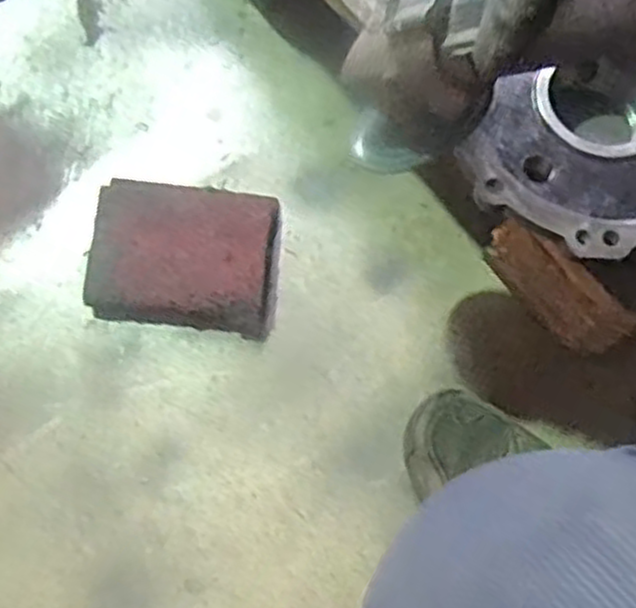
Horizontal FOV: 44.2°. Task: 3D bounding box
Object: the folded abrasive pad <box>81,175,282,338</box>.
[{"bbox_3d":[-0.112,-0.042,0.662,0.150,0.031,0.122,5,75,0],"label":"folded abrasive pad"}]

